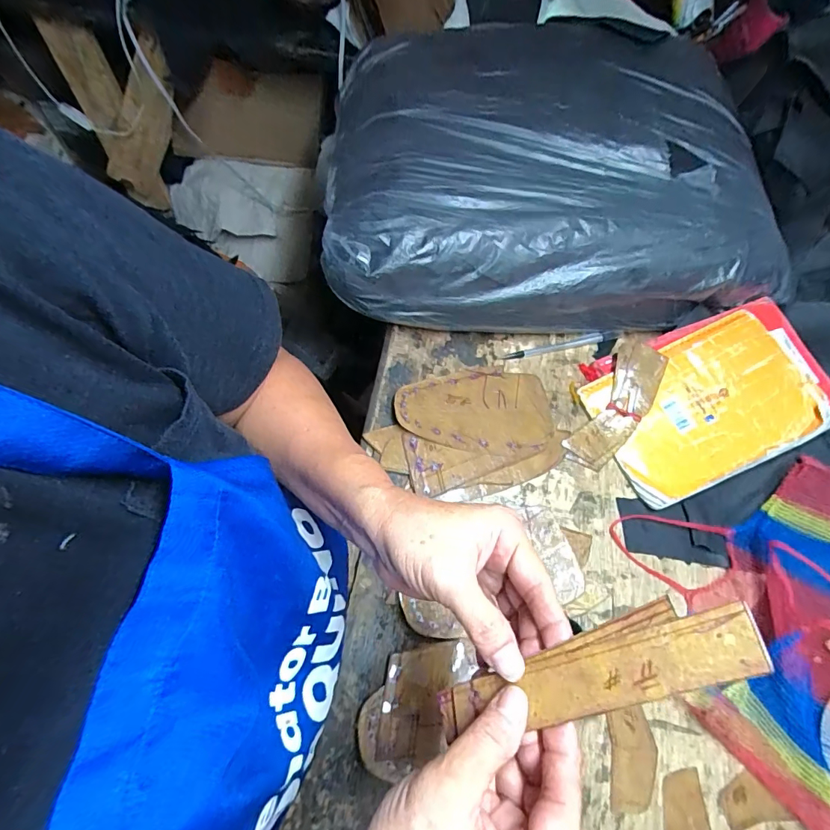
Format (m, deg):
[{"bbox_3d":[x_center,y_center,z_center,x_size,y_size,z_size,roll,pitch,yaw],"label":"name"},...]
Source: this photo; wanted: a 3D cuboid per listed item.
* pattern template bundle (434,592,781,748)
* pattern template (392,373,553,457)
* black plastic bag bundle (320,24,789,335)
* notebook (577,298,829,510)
[{"bbox_3d":[0.074,0.116,0.203,0.144,0.007,0.032,-29,64,21],"label":"pattern template bundle"},{"bbox_3d":[0.062,-0.004,0.481,0.163,0.008,0.098,1,59,-6],"label":"pattern template"},{"bbox_3d":[0.139,-0.290,0.550,0.475,0.156,0.373,0,64,-4],"label":"black plastic bag bundle"},{"bbox_3d":[0.302,-0.017,0.469,0.214,0.018,0.161,-24,69,7],"label":"notebook"}]

